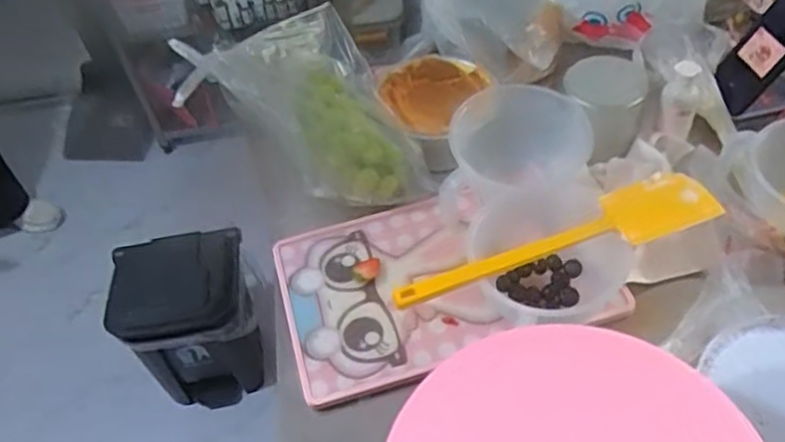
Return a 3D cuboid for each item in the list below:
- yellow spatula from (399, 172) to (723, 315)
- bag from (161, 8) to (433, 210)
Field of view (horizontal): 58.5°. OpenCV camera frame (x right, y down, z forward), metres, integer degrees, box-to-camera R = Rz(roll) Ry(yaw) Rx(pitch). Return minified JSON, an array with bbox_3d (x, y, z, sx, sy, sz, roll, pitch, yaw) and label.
[{"bbox_3d":[0.157,0.016,0.679,0.327,0.017,0.067,-18,50,-9],"label":"yellow spatula"},{"bbox_3d":[-0.114,-0.121,0.873,0.217,0.145,0.271,-26,52,-16],"label":"bag"}]

